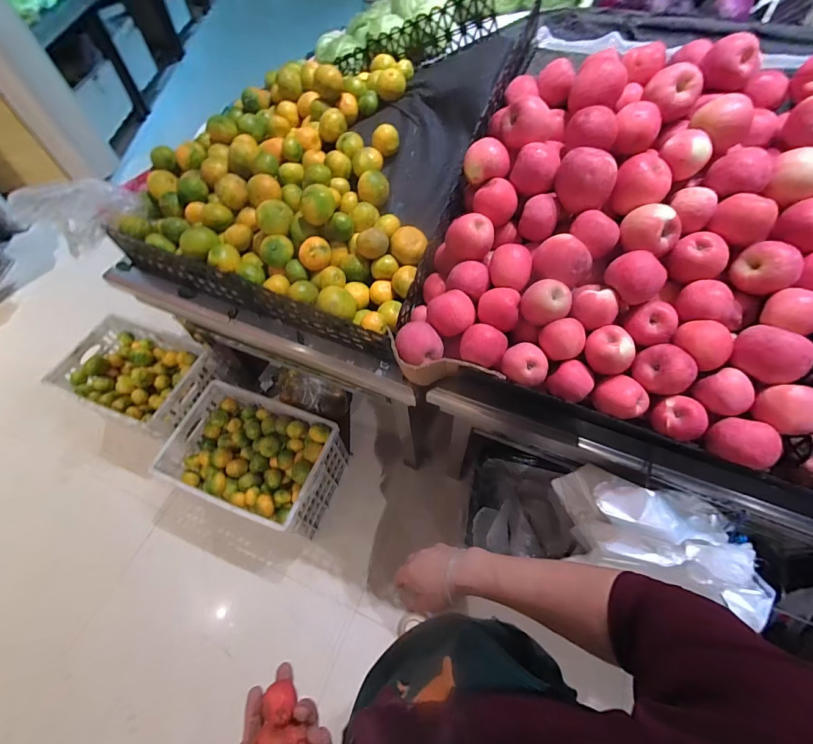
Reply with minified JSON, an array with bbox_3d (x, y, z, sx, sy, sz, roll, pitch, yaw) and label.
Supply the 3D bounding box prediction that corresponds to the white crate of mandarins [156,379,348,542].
[{"bbox_3d":[-0.524,0.315,1.331,0.517,0.303,0.358,17,60,12],"label":"white crate of mandarins"}]

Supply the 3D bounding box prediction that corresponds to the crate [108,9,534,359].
[{"bbox_3d":[-0.184,-0.502,0.838,0.679,0.230,0.762,22,79,8],"label":"crate"}]

